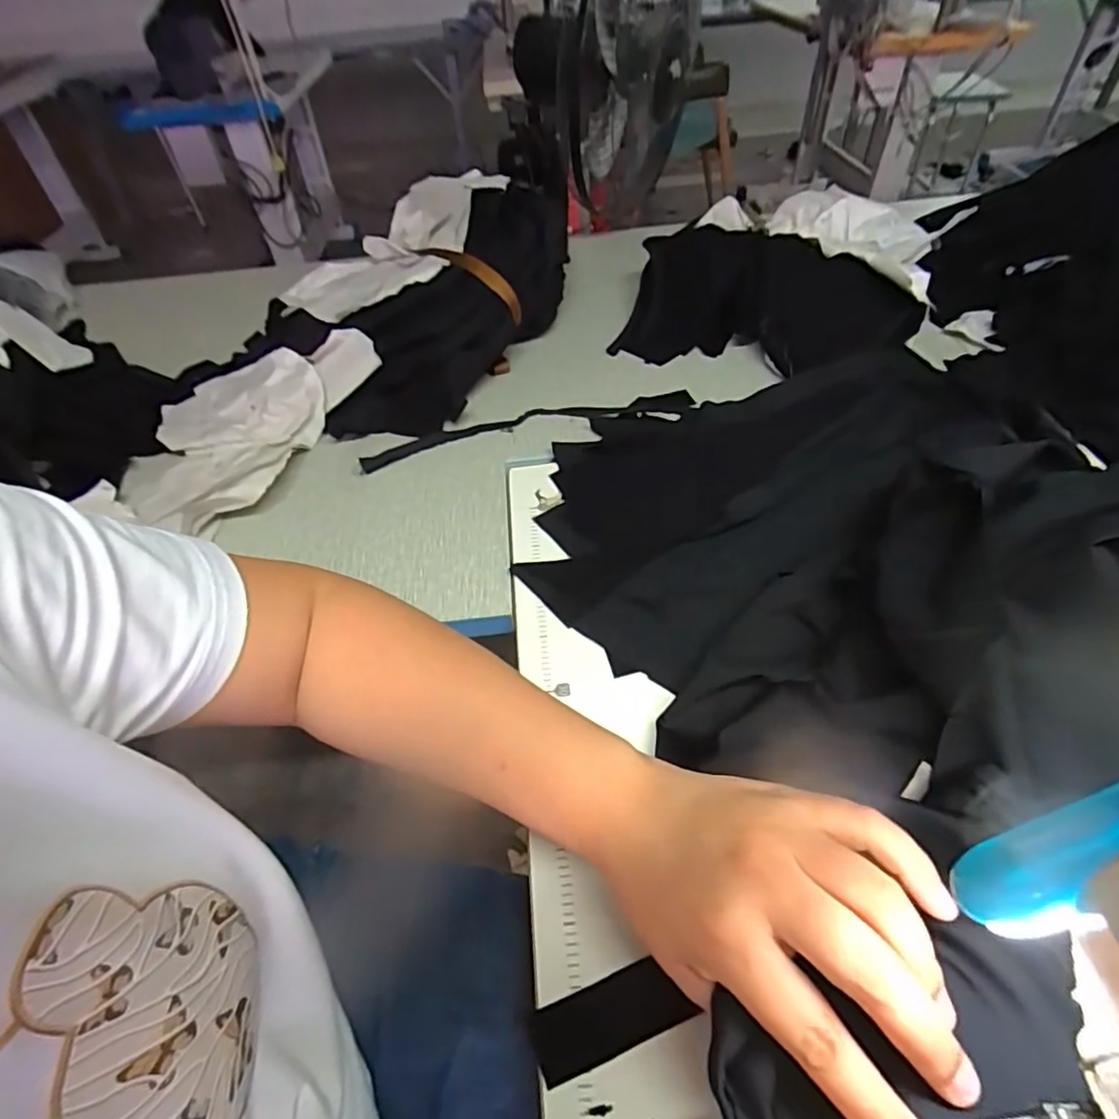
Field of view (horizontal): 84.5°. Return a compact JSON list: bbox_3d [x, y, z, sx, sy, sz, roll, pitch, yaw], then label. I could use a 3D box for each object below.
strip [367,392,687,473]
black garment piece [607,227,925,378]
[{"bbox_3d":[-0.032,-0.152,0.684,0.375,0.017,0.054,-10,47,-5],"label":"strip"},{"bbox_3d":[0.248,-0.322,0.753,0.337,0.048,0.192,9,85,20],"label":"black garment piece"}]

